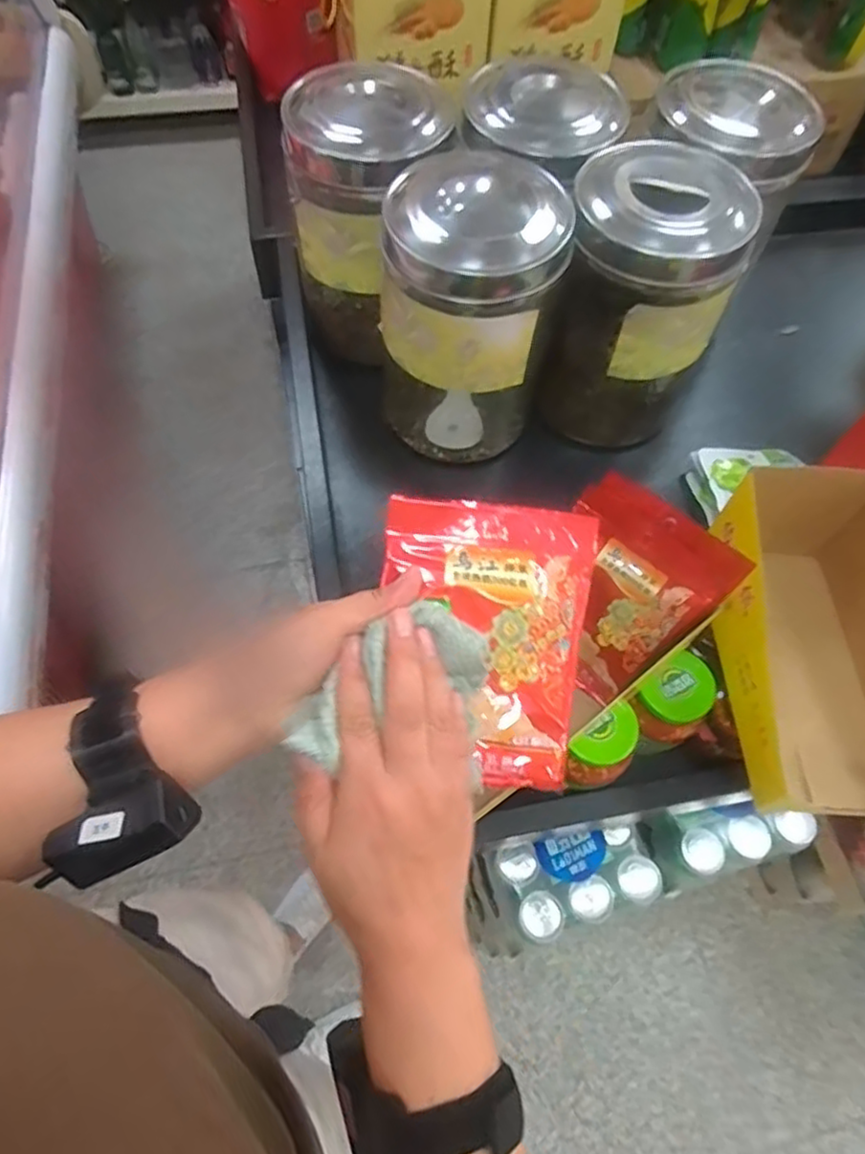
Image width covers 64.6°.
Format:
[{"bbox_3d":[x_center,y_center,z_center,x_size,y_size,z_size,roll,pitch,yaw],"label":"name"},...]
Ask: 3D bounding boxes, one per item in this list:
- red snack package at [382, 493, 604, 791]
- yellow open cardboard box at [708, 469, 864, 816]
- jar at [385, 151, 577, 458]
[{"bbox_3d":[0.028,0.037,0.382,0.113,0.012,0.154,6,90,-5],"label":"red snack package"},{"bbox_3d":[0.310,0.055,0.547,0.133,0.113,0.242,1,61,-1],"label":"yellow open cardboard box"},{"bbox_3d":[0.033,-0.261,0.721,0.166,0.277,0.150,1,62,-2],"label":"jar"}]

